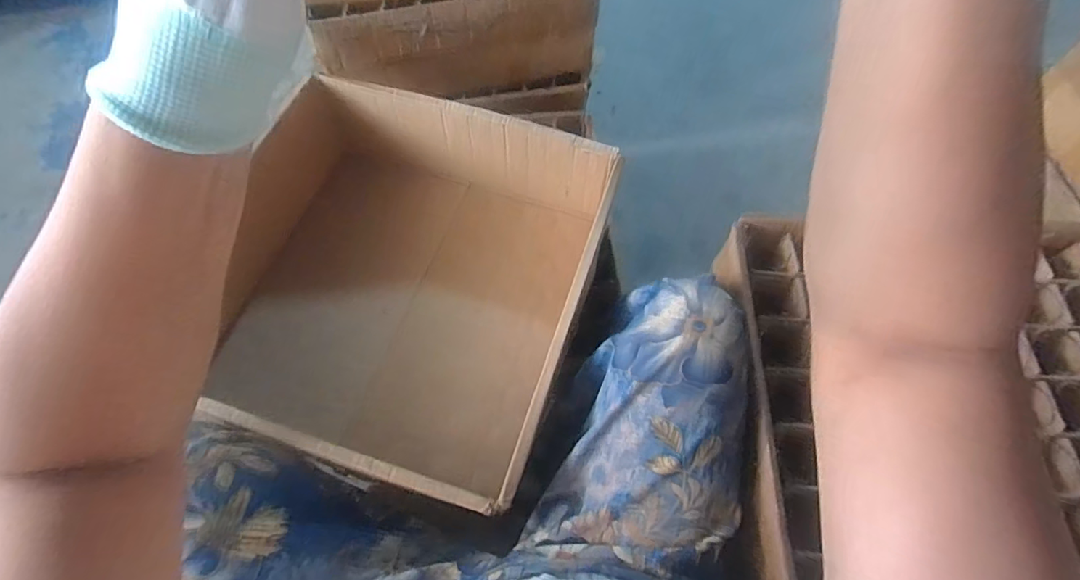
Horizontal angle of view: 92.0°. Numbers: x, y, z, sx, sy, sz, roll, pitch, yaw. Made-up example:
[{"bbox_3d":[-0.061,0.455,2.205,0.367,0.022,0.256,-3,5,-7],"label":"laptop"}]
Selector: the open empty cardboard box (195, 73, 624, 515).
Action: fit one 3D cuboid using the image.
[{"bbox_3d":[-0.236,-0.024,0.791,0.596,0.198,0.532,16,65,8],"label":"open empty cardboard box"}]

